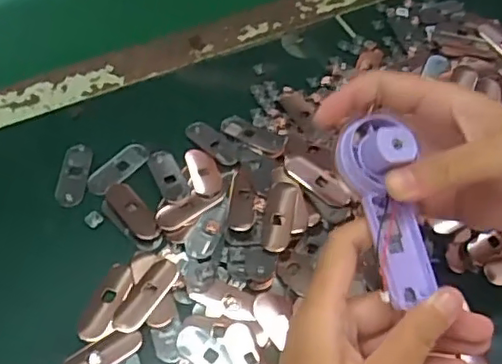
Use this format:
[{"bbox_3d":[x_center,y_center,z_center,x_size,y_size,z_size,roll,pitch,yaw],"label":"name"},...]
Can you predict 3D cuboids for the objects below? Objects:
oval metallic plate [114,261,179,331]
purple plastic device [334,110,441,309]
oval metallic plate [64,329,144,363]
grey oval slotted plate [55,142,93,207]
[{"bbox_3d":[-0.063,0.069,0.367,0.020,0.009,0.050,30,60,16],"label":"oval metallic plate"},{"bbox_3d":[0.067,0.012,0.291,0.032,0.021,0.088,-17,89,-14],"label":"purple plastic device"},{"bbox_3d":[-0.086,0.099,0.342,0.050,0.004,0.018,-30,66,-29],"label":"oval metallic plate"},{"bbox_3d":[-0.121,-0.007,0.413,0.020,0.004,0.048,2,57,-2],"label":"grey oval slotted plate"}]

